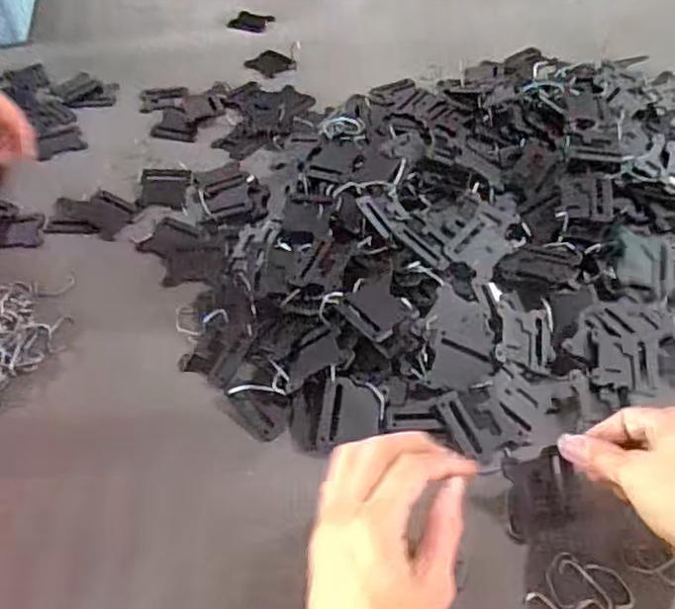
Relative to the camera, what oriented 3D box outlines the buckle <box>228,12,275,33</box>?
[{"bbox_3d":[-0.111,-0.366,0.847,0.048,0.004,0.050,11,49,11],"label":"buckle"}]

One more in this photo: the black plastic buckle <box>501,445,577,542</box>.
[{"bbox_3d":[0.123,0.116,0.403,0.041,0.008,0.051,-2,77,-7],"label":"black plastic buckle"}]

